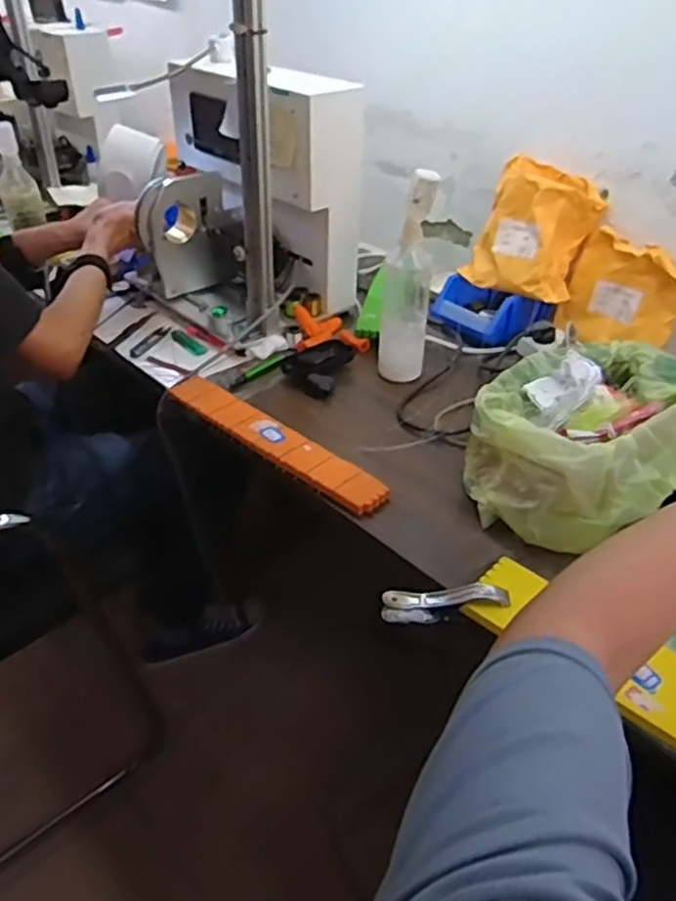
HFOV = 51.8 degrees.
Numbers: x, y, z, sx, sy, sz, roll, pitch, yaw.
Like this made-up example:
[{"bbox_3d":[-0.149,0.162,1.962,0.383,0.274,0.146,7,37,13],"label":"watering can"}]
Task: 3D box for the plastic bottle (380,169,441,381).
[{"bbox_3d":[0.092,-0.236,0.929,0.064,0.263,0.056,2,37,1],"label":"plastic bottle"}]

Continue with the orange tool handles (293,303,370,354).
[{"bbox_3d":[-0.010,-0.188,1.076,0.113,0.033,0.105,-2,37,-4],"label":"orange tool handles"}]

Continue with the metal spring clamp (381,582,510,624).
[{"bbox_3d":[0.100,0.144,0.659,0.118,0.039,0.019,-14,35,12],"label":"metal spring clamp"}]

